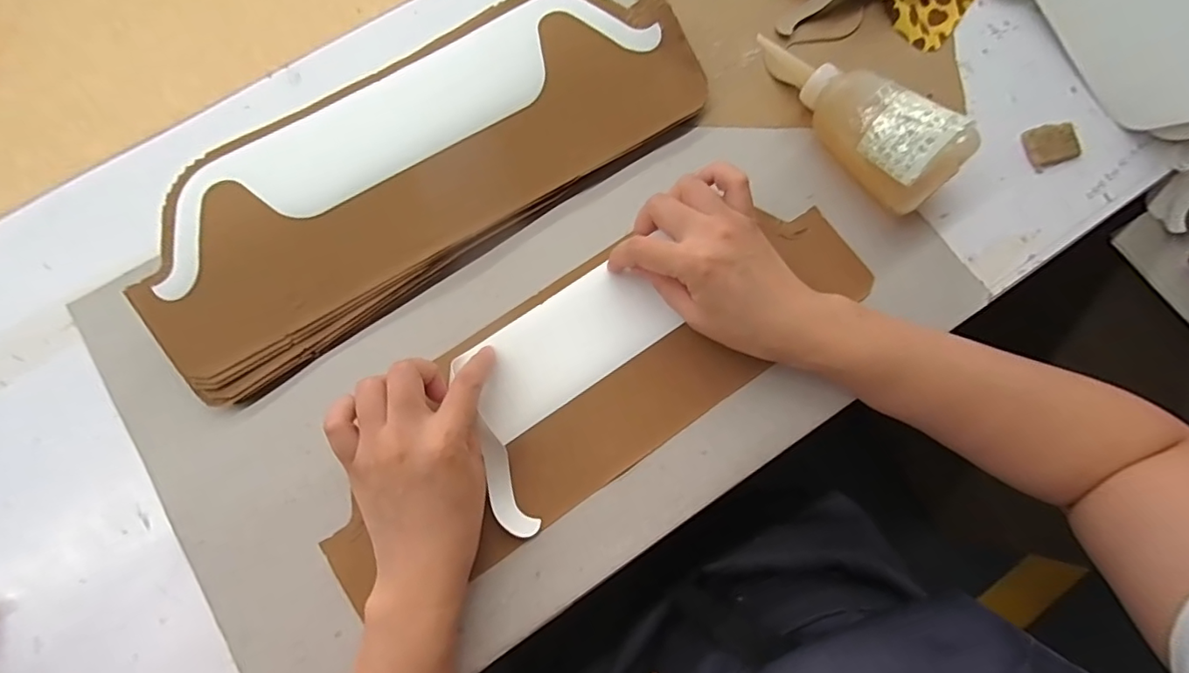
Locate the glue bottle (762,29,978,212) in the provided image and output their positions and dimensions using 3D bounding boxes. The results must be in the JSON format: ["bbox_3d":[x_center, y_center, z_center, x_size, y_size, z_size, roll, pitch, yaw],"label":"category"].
[{"bbox_3d":[0.185,-0.166,0.382,0.055,0.052,0.171,-34,66,-6],"label":"glue bottle"}]

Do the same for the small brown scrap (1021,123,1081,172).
[{"bbox_3d":[0.349,-0.147,0.407,0.040,0.008,0.031,-22,79,-4],"label":"small brown scrap"}]

